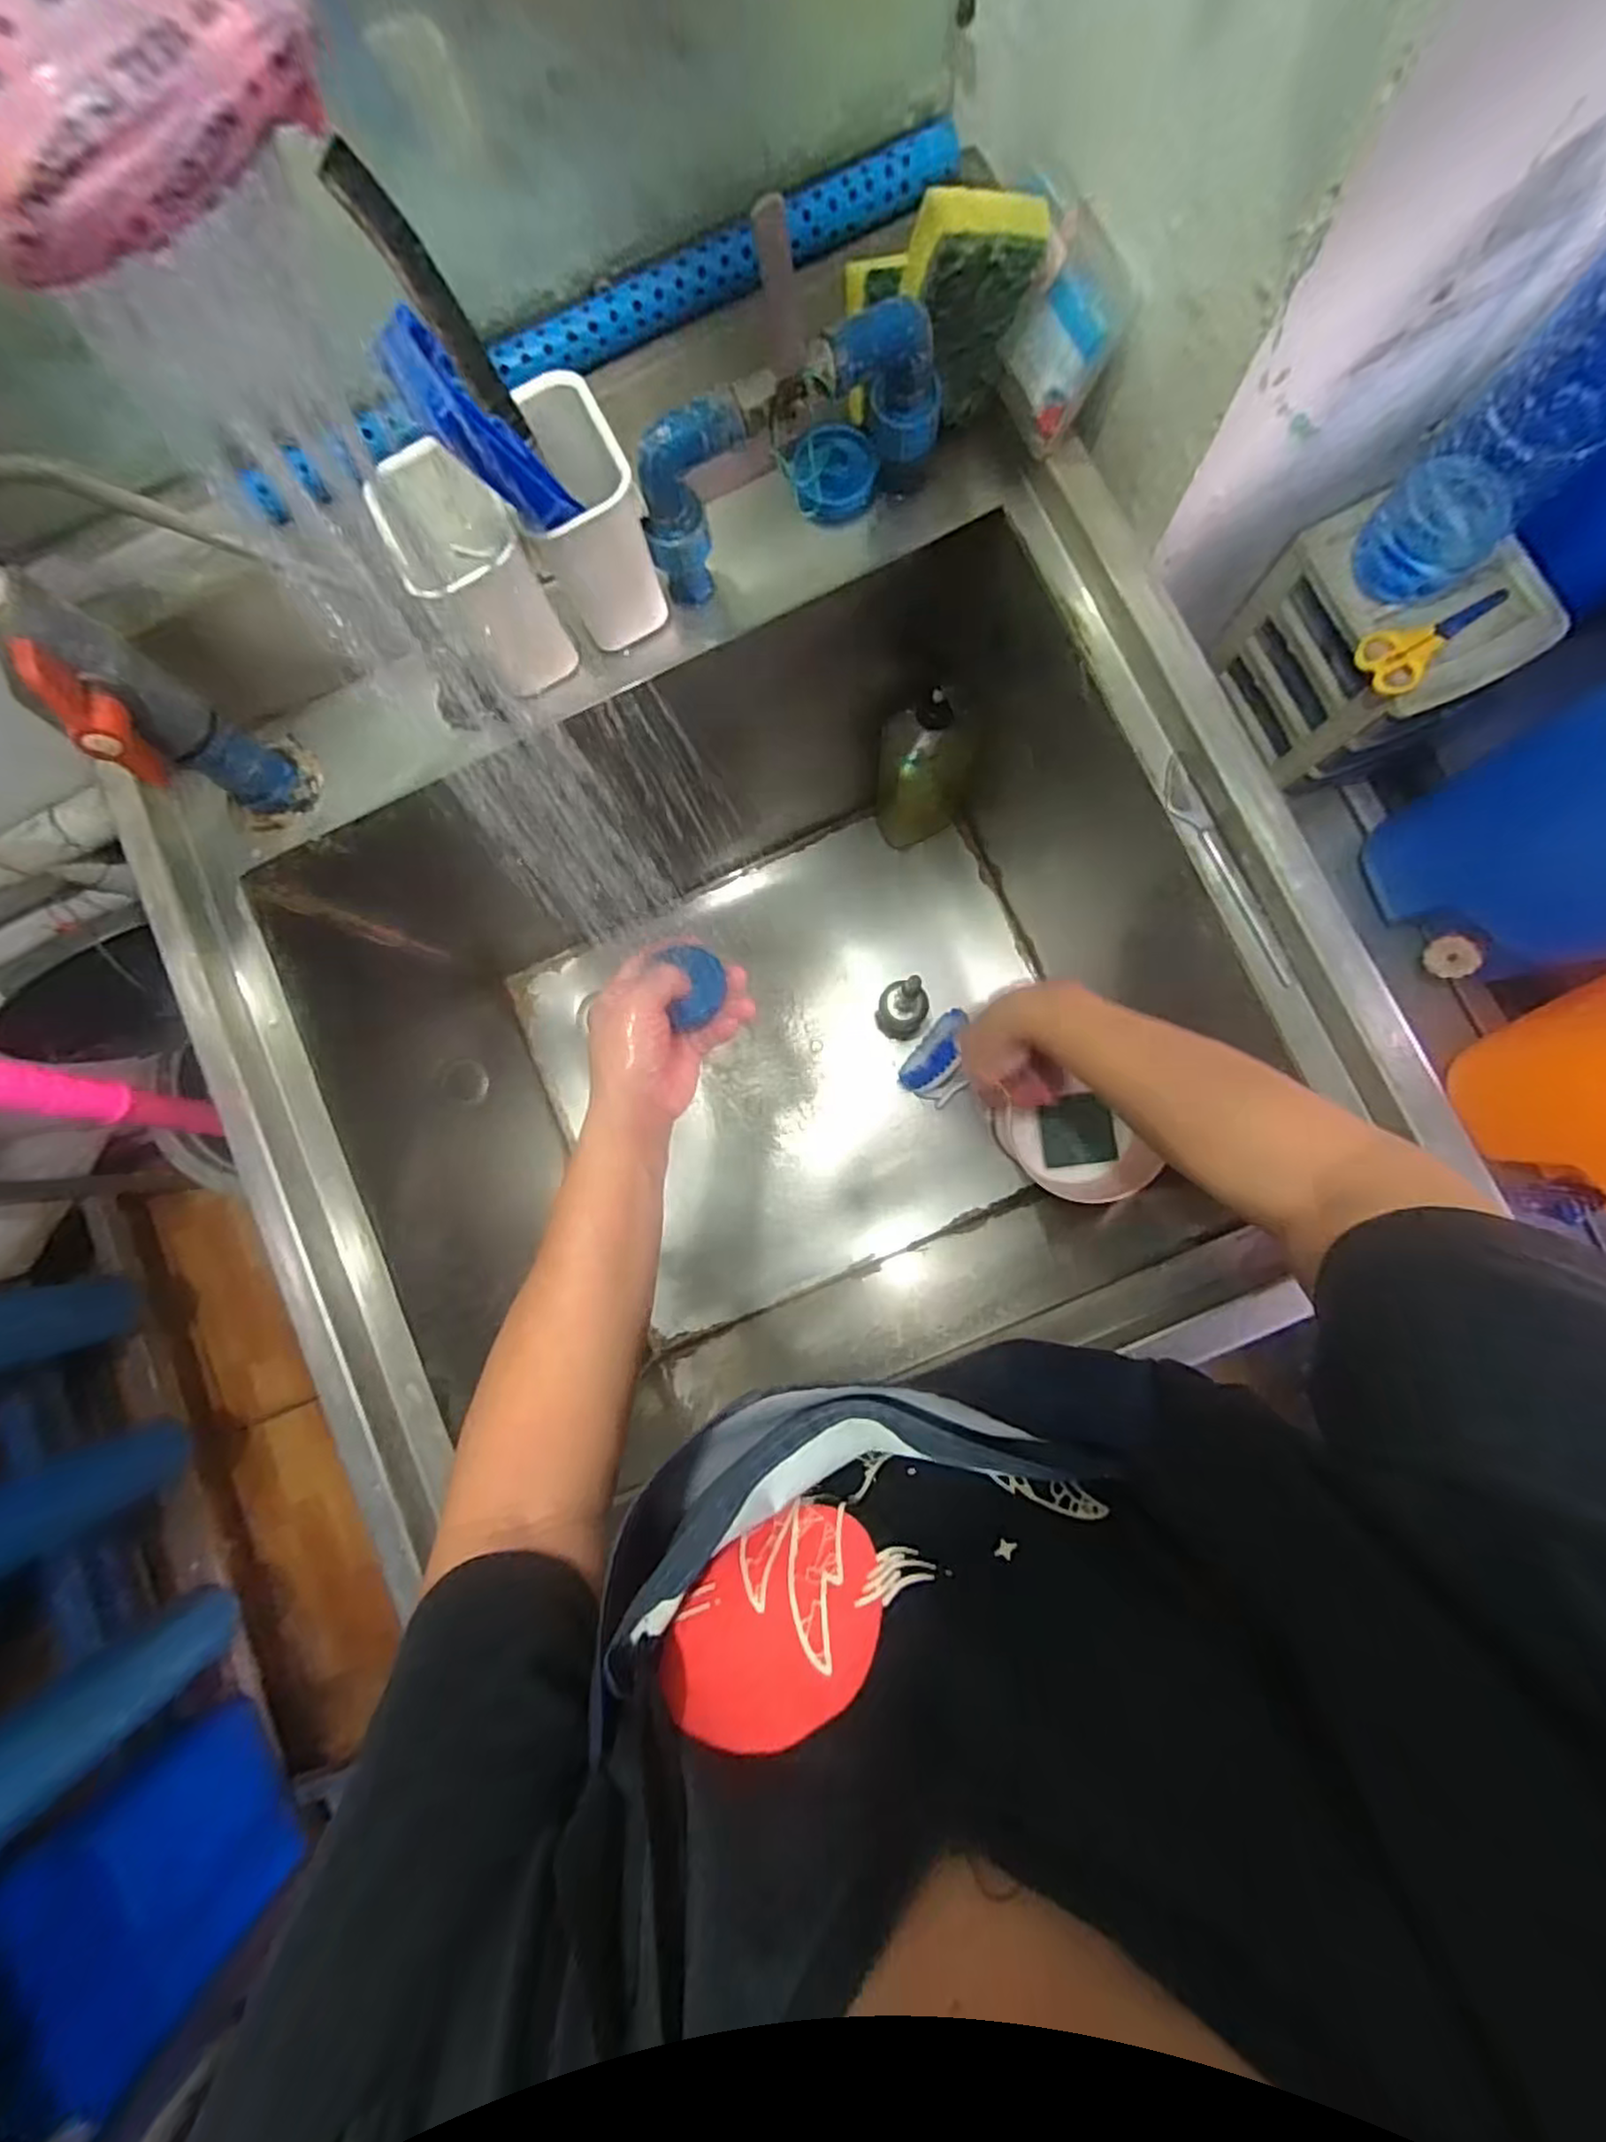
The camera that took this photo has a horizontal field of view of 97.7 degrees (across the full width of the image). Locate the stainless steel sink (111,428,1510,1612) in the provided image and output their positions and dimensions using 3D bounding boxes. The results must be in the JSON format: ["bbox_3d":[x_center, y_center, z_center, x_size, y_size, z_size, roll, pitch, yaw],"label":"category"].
[{"bbox_3d":[-0.026,-0.040,0.676,0.763,0.452,0.645,-27,84,2],"label":"stainless steel sink"}]

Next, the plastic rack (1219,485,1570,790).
[{"bbox_3d":[0.479,-0.356,0.593,0.152,0.147,0.167,-23,85,3],"label":"plastic rack"}]

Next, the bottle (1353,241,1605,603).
[{"bbox_3d":[0.448,-0.399,0.413,0.083,0.242,0.069,42,90,6],"label":"bottle"}]

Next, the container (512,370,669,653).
[{"bbox_3d":[-0.137,-0.348,0.453,0.072,0.110,0.087,-33,84,2],"label":"container"}]

